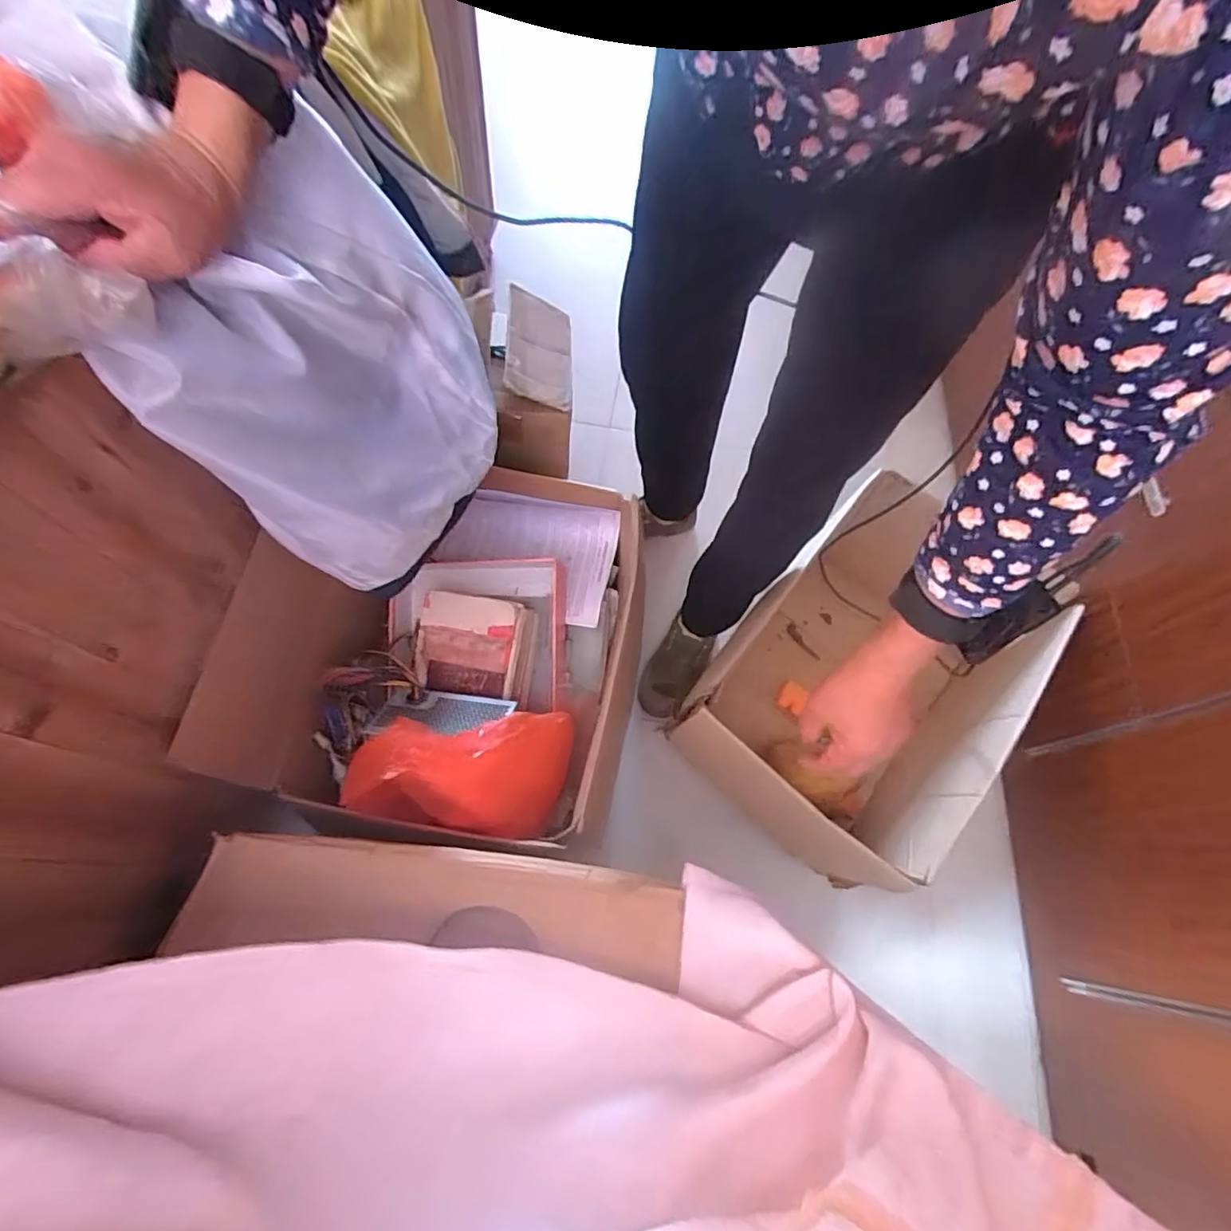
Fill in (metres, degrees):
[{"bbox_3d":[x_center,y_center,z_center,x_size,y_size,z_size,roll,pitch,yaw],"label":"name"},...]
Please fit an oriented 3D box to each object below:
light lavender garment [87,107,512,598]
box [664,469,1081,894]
[{"bbox_3d":[-0.206,-0.183,0.480,0.120,0.254,0.256,15,63,8],"label":"light lavender garment"},{"bbox_3d":[0.353,0.144,0.835,0.323,0.255,0.438,40,68,19],"label":"box"}]

